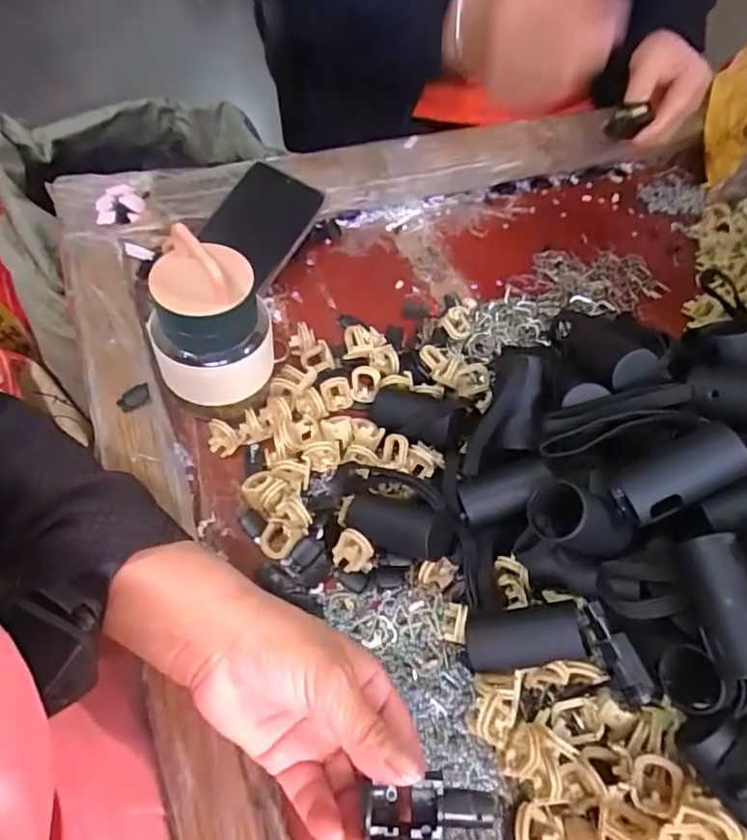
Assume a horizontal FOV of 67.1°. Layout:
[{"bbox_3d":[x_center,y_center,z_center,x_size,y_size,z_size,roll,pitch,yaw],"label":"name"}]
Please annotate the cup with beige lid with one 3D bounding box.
[{"bbox_3d":[-0.106,-0.060,0.365,0.075,0.111,0.063,-4,57,-7],"label":"cup with beige lid"}]

